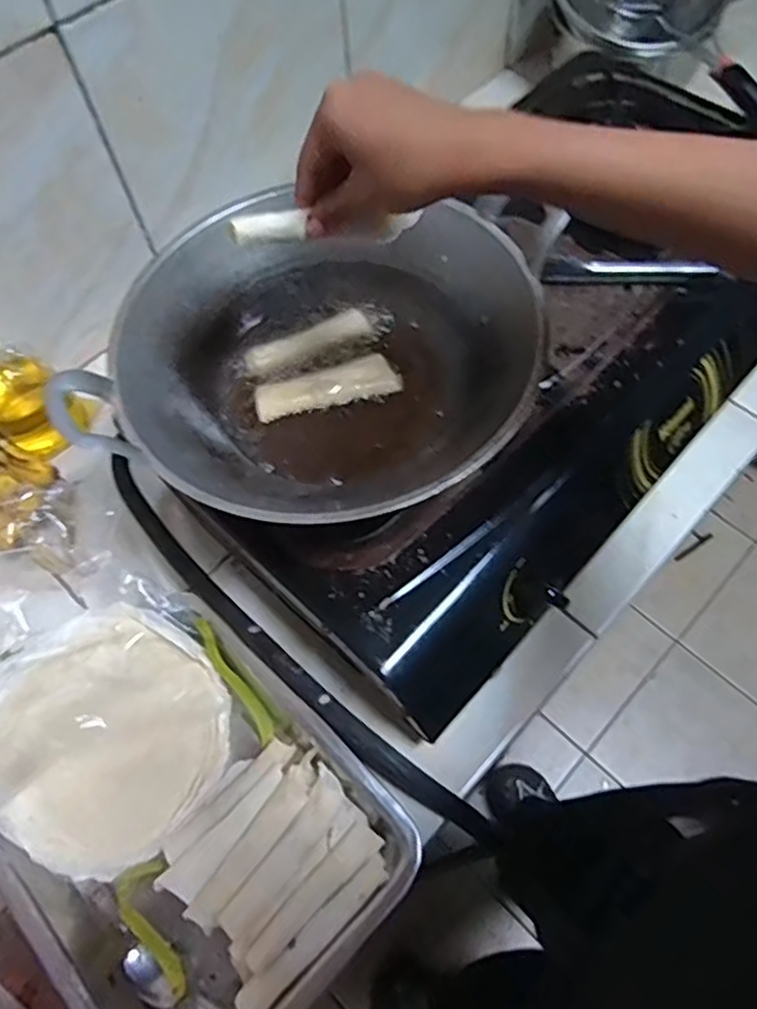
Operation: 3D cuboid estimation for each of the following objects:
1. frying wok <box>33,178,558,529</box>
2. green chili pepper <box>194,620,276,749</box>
[{"bbox_3d":[-0.041,-0.107,0.497,0.285,0.087,0.284,-1,63,2],"label":"frying wok"},{"bbox_3d":[-0.121,0.148,0.569,0.015,0.007,0.116,-34,82,-14],"label":"green chili pepper"}]

